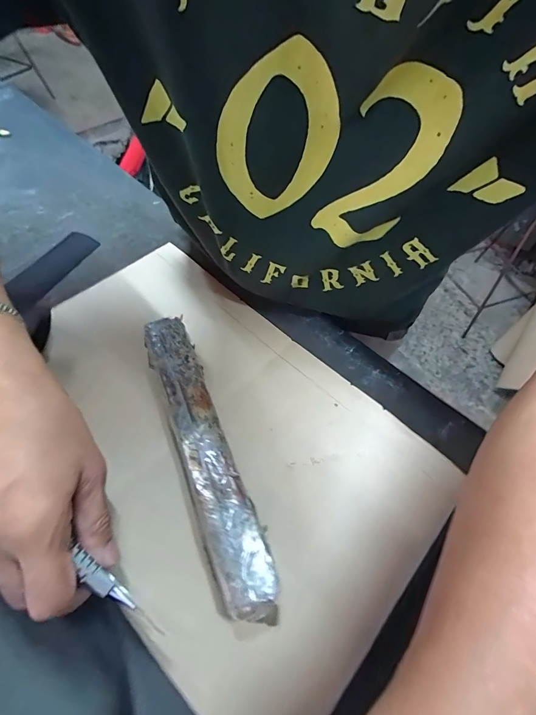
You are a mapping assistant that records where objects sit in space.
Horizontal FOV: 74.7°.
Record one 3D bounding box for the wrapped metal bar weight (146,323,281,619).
[{"bbox_3d":[-0.058,0.075,0.307,0.042,0.028,0.272,-18,61,-14],"label":"wrapped metal bar weight"}]

